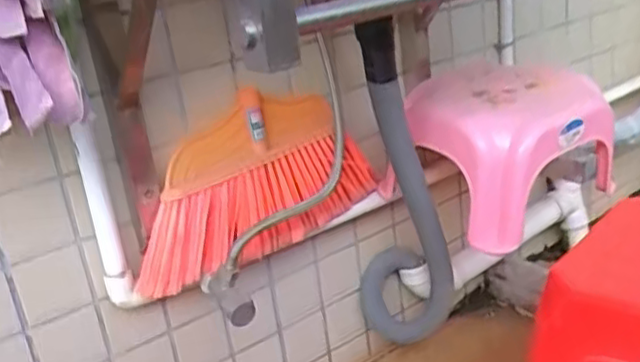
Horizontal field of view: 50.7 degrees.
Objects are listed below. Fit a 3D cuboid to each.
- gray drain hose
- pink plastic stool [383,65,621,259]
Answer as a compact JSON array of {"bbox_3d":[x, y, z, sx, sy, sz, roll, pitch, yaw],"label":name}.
[{"bbox_3d":[0.105,0.018,0.919,0.131,0.575,0.095,-6,42,6],"label":"gray drain hose"},{"bbox_3d":[0.237,-0.053,0.911,0.229,0.184,0.219,-24,25,-34],"label":"pink plastic stool"}]

